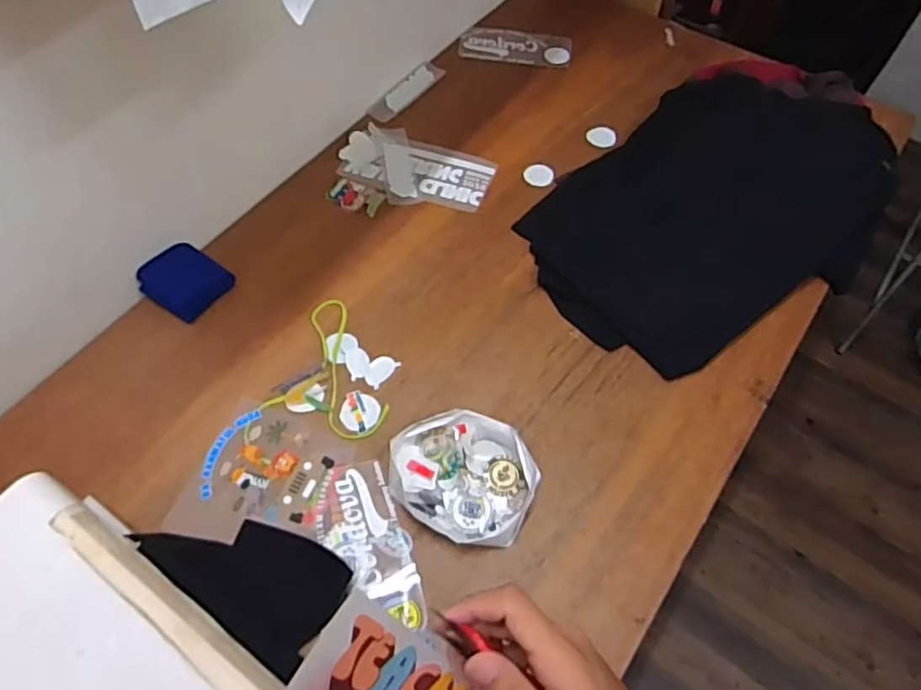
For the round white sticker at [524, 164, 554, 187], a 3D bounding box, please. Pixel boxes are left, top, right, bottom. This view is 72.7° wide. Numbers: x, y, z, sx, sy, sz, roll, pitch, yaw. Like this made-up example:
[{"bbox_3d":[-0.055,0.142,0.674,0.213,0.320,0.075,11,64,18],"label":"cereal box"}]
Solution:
[{"bbox_3d":[0.147,-0.318,1.171,0.053,0.004,0.051,0,59,0],"label":"round white sticker"}]

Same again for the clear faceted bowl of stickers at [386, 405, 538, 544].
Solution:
[{"bbox_3d":[0.002,0.175,0.851,0.197,0.044,0.161,25,62,15],"label":"clear faceted bowl of stickers"}]

